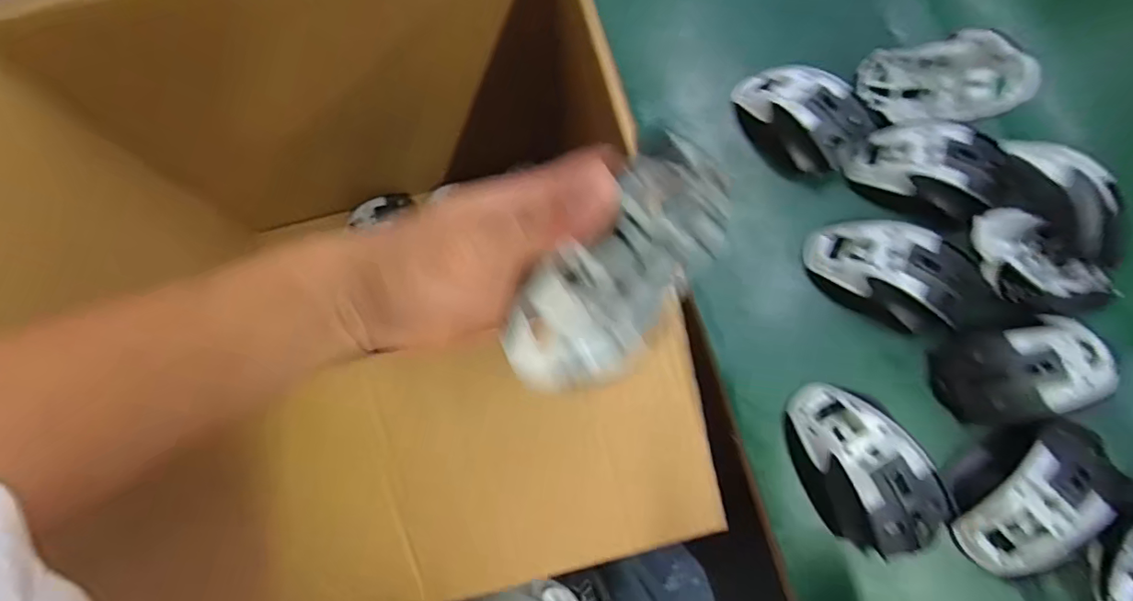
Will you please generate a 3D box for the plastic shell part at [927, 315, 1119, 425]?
[{"bbox_3d":[0.331,0.050,0.361,0.115,0.035,0.073,-9,73,-2],"label":"plastic shell part"}]

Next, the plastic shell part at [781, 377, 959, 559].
[{"bbox_3d":[0.204,0.113,0.349,0.076,0.034,0.121,-30,75,-8],"label":"plastic shell part"}]

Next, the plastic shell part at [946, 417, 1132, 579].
[{"bbox_3d":[0.311,0.128,0.339,0.113,0.040,0.067,-38,76,-10],"label":"plastic shell part"}]

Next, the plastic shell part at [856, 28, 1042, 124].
[{"bbox_3d":[0.303,-0.174,0.414,0.115,0.036,0.069,-7,71,26],"label":"plastic shell part"}]

